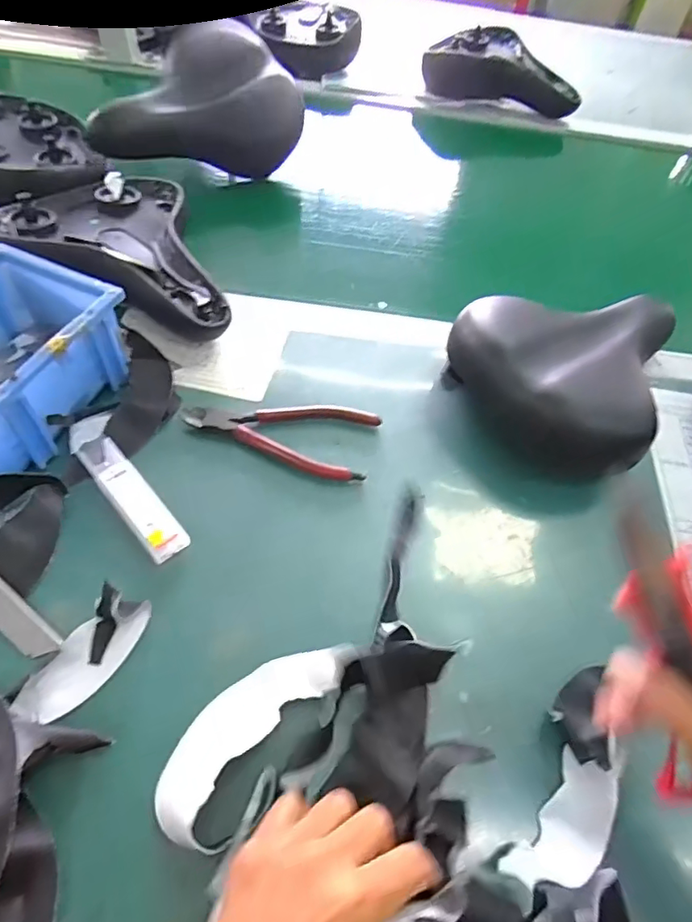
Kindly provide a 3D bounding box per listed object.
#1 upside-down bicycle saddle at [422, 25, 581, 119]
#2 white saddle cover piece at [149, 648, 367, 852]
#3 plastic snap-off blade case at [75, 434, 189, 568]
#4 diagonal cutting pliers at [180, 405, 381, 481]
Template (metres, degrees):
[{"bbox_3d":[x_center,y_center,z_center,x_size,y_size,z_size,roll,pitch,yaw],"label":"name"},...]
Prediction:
[{"bbox_3d":[0.257,-0.622,0.858,0.249,0.067,0.131,26,56,11],"label":"upside-down bicycle saddle"},{"bbox_3d":[-0.051,0.146,0.299,0.054,0.030,0.124,32,58,16],"label":"white saddle cover piece"},{"bbox_3d":[-0.153,0.023,0.379,0.027,0.011,0.110,-35,65,-27],"label":"plastic snap-off blade case"},{"bbox_3d":[-0.052,-0.028,0.433,0.149,0.012,0.076,16,55,5],"label":"diagonal cutting pliers"}]

